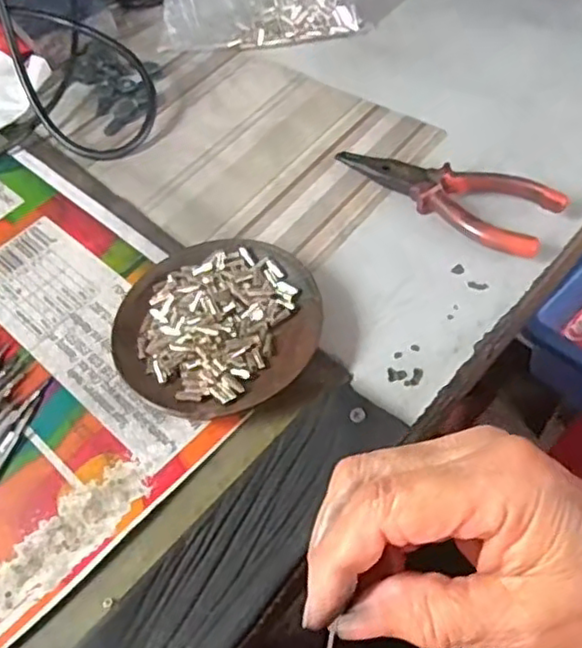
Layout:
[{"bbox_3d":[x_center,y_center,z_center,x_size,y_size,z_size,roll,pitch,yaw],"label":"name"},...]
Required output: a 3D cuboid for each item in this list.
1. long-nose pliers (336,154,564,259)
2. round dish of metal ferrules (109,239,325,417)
[{"bbox_3d":[0.097,-0.087,0.419,0.140,0.016,0.050,32,64,24],"label":"long-nose pliers"},{"bbox_3d":[-0.042,-0.001,0.373,0.113,0.025,0.114,-2,55,3],"label":"round dish of metal ferrules"}]

